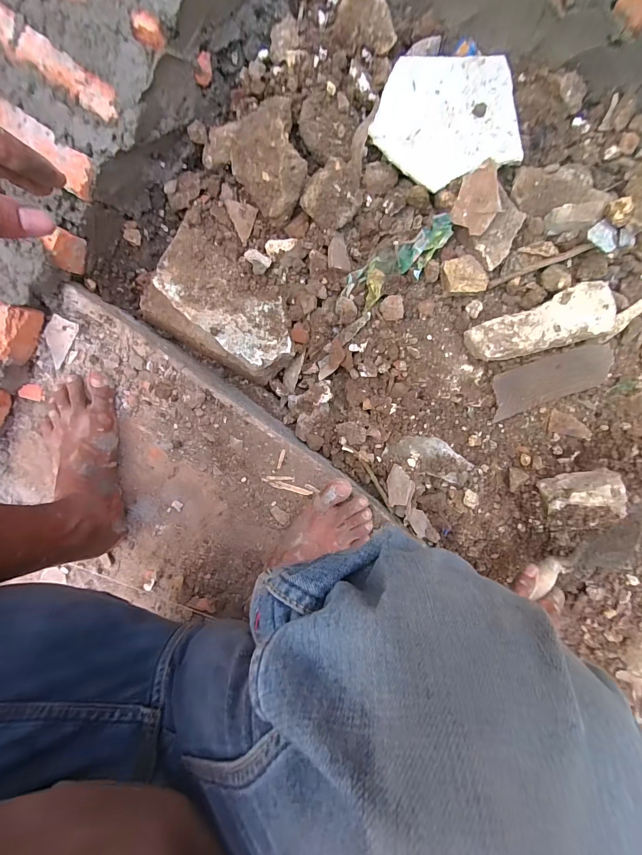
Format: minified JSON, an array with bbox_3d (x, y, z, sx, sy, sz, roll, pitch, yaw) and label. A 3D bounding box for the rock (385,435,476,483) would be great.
[{"bbox_3d":[0.150,0.041,0.515,0.113,0.015,0.050,13,103,-1],"label":"rock"}]

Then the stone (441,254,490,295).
[{"bbox_3d":[0.181,-0.193,0.463,0.057,0.014,0.045,-4,103,3],"label":"stone"}]

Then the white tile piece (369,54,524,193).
[{"bbox_3d":[0.148,-0.369,0.438,0.167,0.014,0.143,-13,102,5],"label":"white tile piece"}]

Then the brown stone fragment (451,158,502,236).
[{"bbox_3d":[0.189,-0.273,0.437,0.050,0.006,0.074,19,107,9],"label":"brown stone fragment"}]

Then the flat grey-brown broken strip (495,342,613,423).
[{"bbox_3d":[0.299,-0.063,0.476,0.149,0.008,0.065,-21,118,5],"label":"flat grey-brown broken strip"}]

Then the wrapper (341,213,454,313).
[{"bbox_3d":[0.097,-0.206,0.453,0.149,0.033,0.053,-33,98,9],"label":"wrapper"}]

